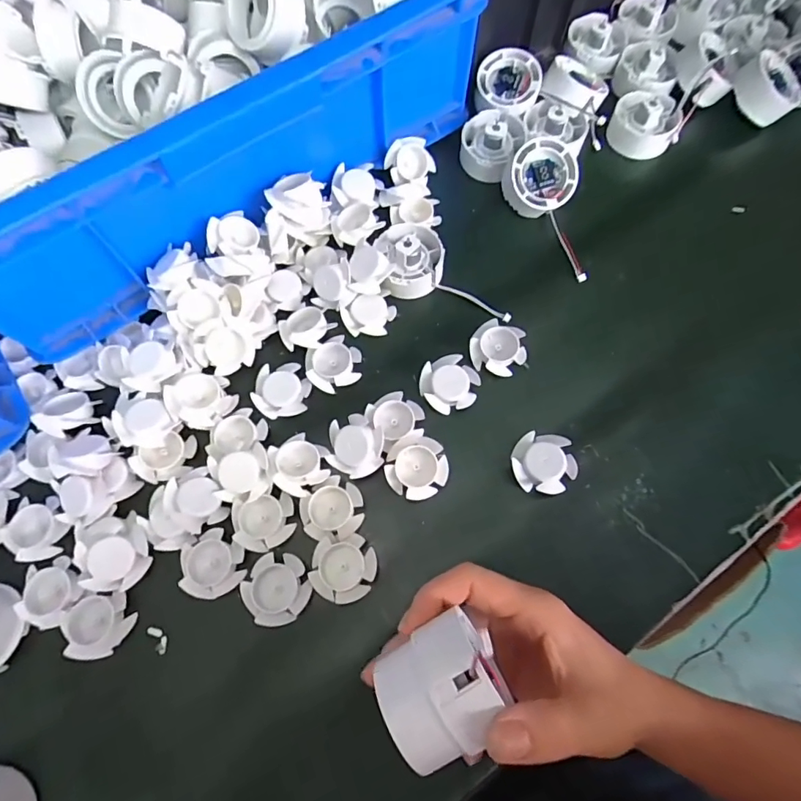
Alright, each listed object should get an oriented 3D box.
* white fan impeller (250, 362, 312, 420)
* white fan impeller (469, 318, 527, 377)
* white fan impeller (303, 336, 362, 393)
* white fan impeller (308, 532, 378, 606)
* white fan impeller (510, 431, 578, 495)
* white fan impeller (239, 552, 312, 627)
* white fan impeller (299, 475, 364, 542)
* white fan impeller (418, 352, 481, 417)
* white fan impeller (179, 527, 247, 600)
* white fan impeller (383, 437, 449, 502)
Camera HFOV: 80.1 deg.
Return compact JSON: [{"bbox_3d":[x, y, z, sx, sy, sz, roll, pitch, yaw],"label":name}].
[{"bbox_3d":[-0.085,-0.007,0.343,0.040,0.010,0.038,-12,70,-4],"label":"white fan impeller"},{"bbox_3d":[0.071,-0.037,0.347,0.040,0.015,0.036,27,72,10],"label":"white fan impeller"},{"bbox_3d":[-0.049,-0.026,0.348,0.040,0.012,0.035,-33,72,-11],"label":"white fan impeller"},{"bbox_3d":[-0.035,0.104,0.297,0.039,0.010,0.039,0,69,1],"label":"white fan impeller"},{"bbox_3d":[0.095,0.041,0.315,0.040,0.011,0.039,0,69,1],"label":"white fan impeller"},{"bbox_3d":[-0.076,0.116,0.292,0.039,0.009,0.039,39,75,14],"label":"white fan impeller"},{"bbox_3d":[-0.045,0.071,0.311,0.039,0.010,0.038,0,69,1],"label":"white fan impeller"},{"bbox_3d":[0.035,-0.012,0.339,0.039,0.011,0.039,-31,72,-10],"label":"white fan impeller"},{"bbox_3d":[-0.119,0.103,0.301,0.039,0.010,0.038,0,69,1],"label":"white fan impeller"},{"bbox_3d":[0.011,0.046,0.316,0.039,0.013,0.039,0,69,1],"label":"white fan impeller"}]

